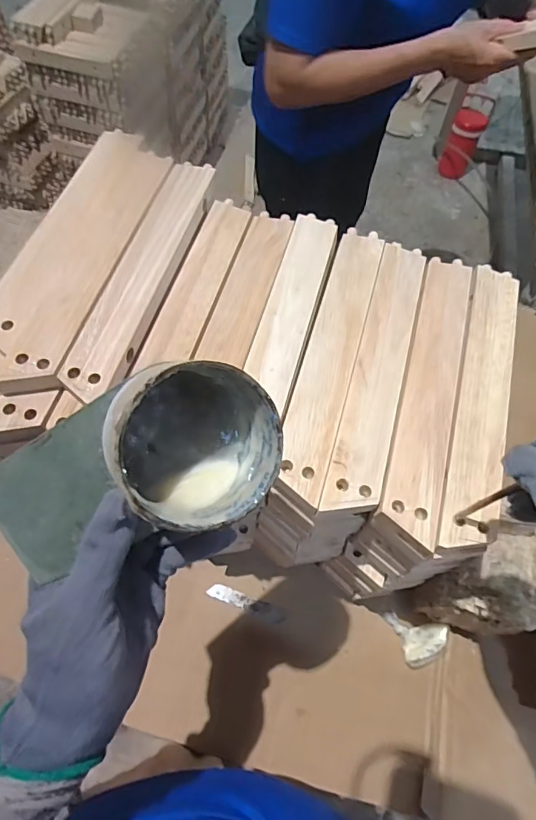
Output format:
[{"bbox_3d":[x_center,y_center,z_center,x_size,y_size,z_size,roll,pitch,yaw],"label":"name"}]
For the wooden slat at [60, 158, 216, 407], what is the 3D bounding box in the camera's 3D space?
[{"bbox_3d":[-0.110,-0.131,0.444,0.047,0.018,0.282,14,63,5],"label":"wooden slat"}]

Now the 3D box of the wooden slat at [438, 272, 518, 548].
[{"bbox_3d":[0.187,-0.017,0.415,0.044,0.012,0.288,17,63,6],"label":"wooden slat"}]

